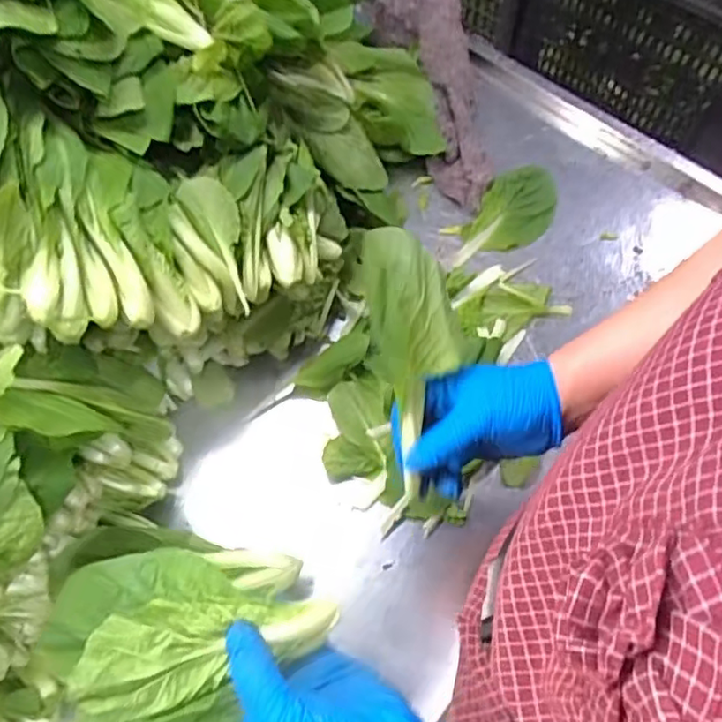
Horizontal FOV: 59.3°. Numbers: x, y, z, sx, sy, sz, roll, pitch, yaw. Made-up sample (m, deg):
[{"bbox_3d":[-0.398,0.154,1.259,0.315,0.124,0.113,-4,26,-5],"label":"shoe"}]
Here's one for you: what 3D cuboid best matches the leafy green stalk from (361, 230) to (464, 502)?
[{"bbox_3d":[0.041,-0.005,0.431,0.059,0.015,0.175,-8,87,-4],"label":"leafy green stalk"}]

